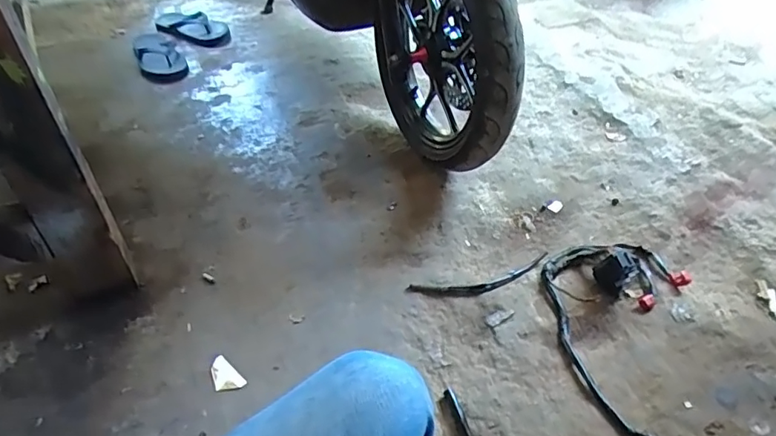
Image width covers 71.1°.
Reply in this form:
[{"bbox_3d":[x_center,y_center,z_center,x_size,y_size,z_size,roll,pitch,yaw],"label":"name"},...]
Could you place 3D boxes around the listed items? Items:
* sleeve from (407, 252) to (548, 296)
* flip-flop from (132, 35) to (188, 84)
[{"bbox_3d":[0.176,0.111,0.995,0.280,0.014,0.051,-14,45,-11],"label":"sleeve"},{"bbox_3d":[-0.682,-0.480,1.620,0.124,0.052,0.267,-23,48,-19],"label":"flip-flop"}]

